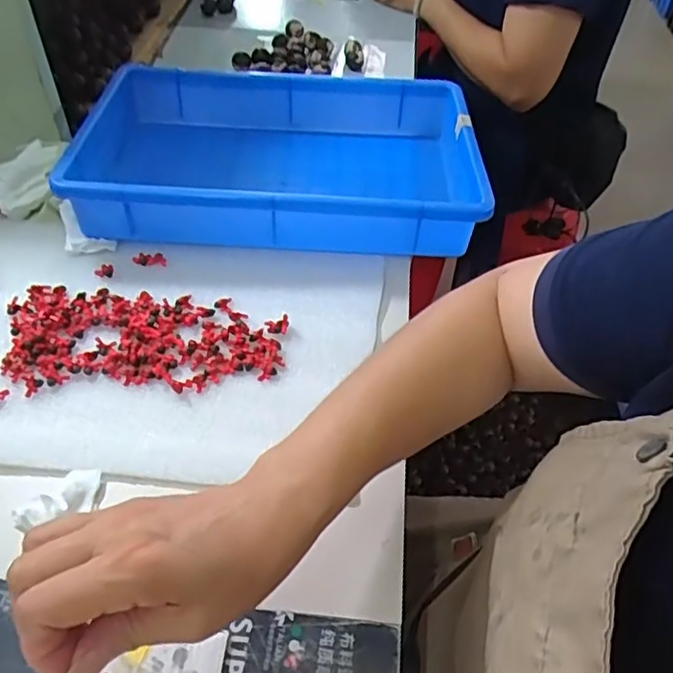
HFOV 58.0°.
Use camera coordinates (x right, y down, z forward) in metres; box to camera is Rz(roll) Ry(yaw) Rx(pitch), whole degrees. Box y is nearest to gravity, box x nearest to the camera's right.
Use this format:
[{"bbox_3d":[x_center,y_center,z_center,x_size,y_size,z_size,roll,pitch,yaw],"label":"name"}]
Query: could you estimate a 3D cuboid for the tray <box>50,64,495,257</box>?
[{"bbox_3d":[-0.050,-0.178,0.592,0.355,0.064,0.234,2,48,0],"label":"tray"}]

